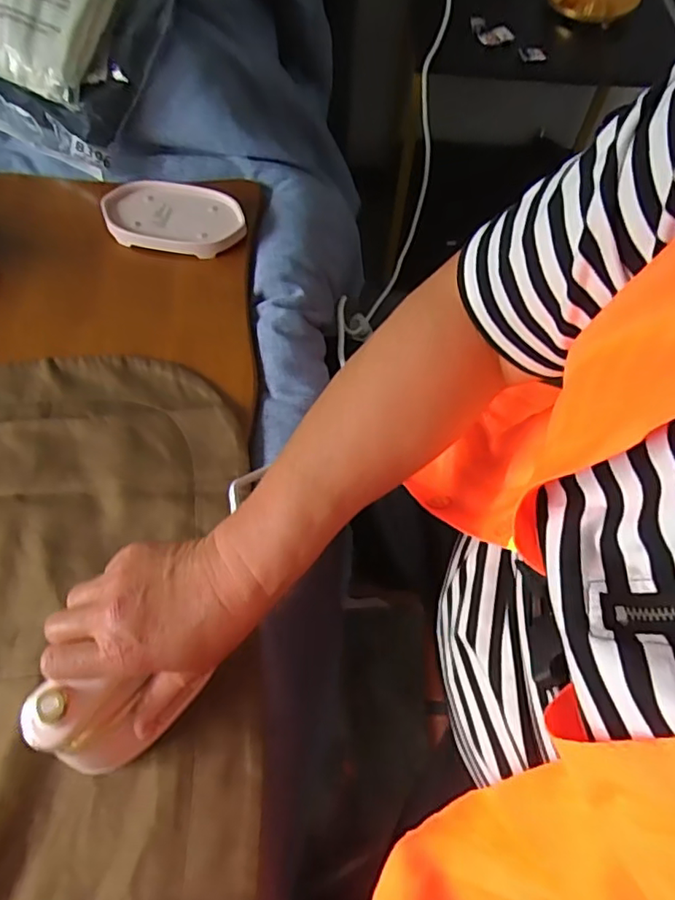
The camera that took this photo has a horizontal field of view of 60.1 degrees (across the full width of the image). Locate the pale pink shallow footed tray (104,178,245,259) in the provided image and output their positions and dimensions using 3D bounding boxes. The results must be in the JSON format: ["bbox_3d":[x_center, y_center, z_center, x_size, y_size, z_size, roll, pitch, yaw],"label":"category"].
[{"bbox_3d":[-0.190,-0.270,0.678,0.162,0.021,0.096,9,61,2],"label":"pale pink shallow footed tray"}]

